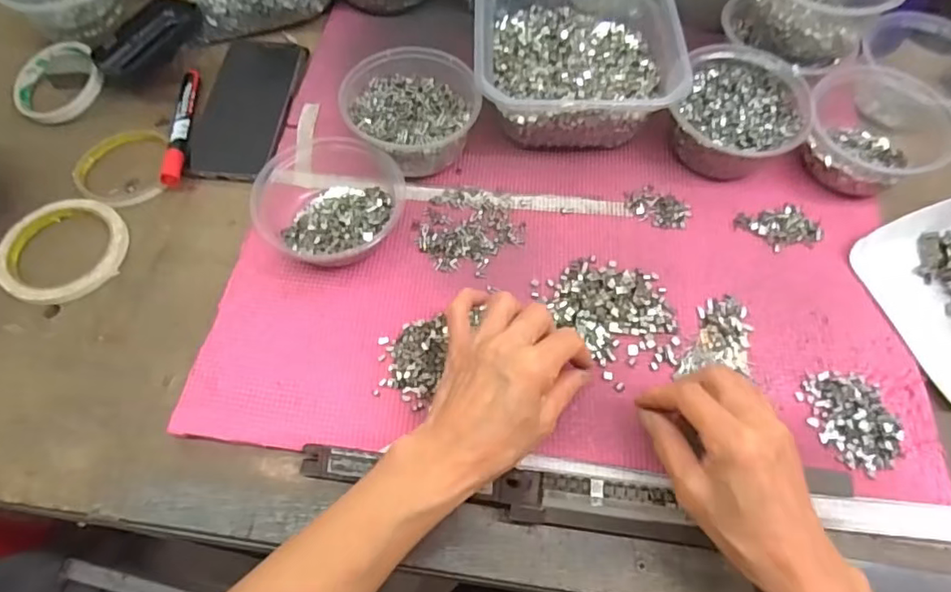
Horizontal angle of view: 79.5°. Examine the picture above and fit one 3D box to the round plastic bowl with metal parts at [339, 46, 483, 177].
[{"bbox_3d":[-0.055,-0.156,0.495,0.106,0.059,0.107,0,61,0],"label":"round plastic bowl with metal parts"}]

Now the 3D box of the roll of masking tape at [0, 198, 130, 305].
[{"bbox_3d":[-0.341,-0.041,0.471,0.096,0.010,0.101,0,64,0],"label":"roll of masking tape"}]

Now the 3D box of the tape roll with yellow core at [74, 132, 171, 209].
[{"bbox_3d":[-0.318,-0.116,0.519,0.084,0.012,0.098,-23,66,-11],"label":"tape roll with yellow core"}]

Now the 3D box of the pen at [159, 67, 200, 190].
[{"bbox_3d":[-0.271,-0.160,0.528,0.015,0.019,0.142,-6,64,-3],"label":"pen"}]

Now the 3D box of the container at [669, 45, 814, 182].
[{"bbox_3d":[0.226,-0.156,0.498,0.102,0.053,0.115,22,66,11],"label":"container"}]

